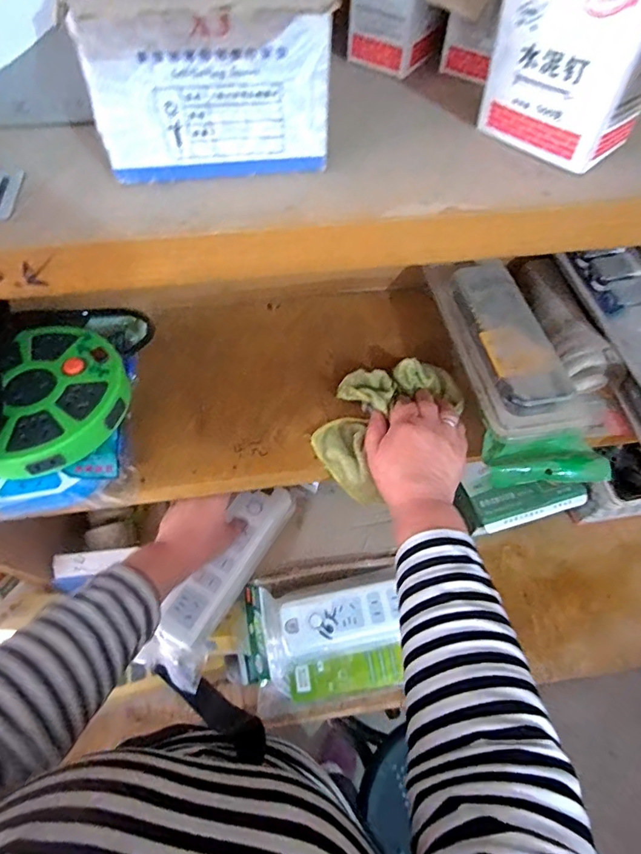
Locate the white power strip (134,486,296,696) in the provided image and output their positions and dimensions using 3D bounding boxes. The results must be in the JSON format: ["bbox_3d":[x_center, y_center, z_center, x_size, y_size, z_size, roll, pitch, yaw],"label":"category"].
[{"bbox_3d":[-0.106,0.166,0.528,0.068,0.030,0.228,26,61,14],"label":"white power strip"}]

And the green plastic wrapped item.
[{"bbox_3d":[0.211,0.029,0.439,0.112,0.020,0.050,-2,59,-2],"label":"green plastic wrapped item"}]

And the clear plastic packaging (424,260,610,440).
[{"bbox_3d":[0.182,-0.090,0.470,0.085,0.053,0.227,-12,60,-8],"label":"clear plastic packaging"}]

